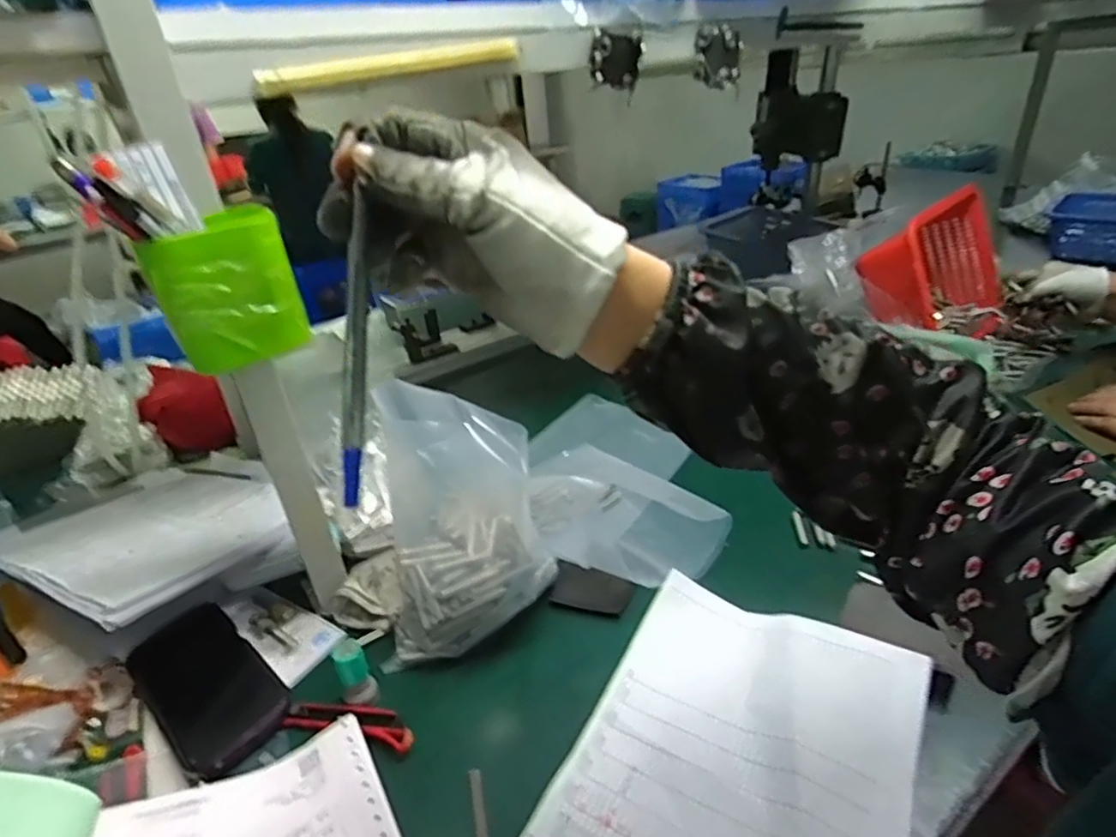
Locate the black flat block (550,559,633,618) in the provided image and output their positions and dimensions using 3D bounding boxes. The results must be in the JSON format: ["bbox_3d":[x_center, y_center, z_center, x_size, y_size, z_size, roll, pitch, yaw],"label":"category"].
[{"bbox_3d":[0.031,0.154,0.549,0.075,0.006,0.041,3,56,28],"label":"black flat block"}]

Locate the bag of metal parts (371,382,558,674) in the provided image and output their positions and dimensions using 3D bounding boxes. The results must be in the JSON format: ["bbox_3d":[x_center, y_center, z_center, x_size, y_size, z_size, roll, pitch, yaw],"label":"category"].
[{"bbox_3d":[-0.075,0.086,0.493,0.130,0.200,0.112,0,29,6],"label":"bag of metal parts"}]

